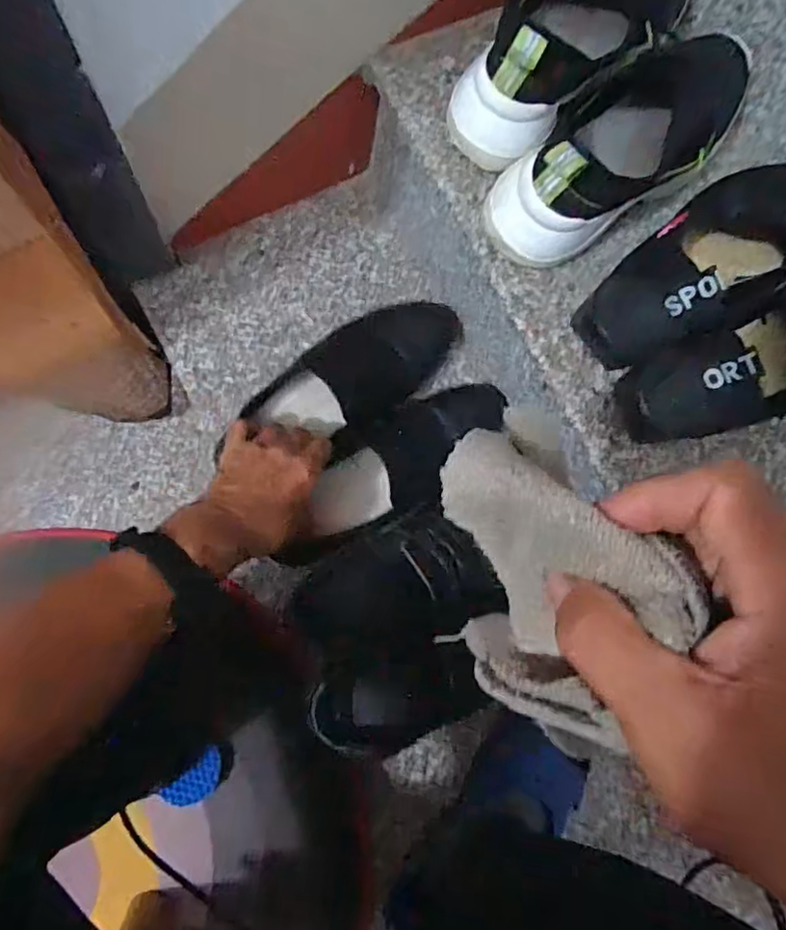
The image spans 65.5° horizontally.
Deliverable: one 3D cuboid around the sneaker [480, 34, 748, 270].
[{"bbox_3d":[0.188,-0.254,0.480,0.254,0.081,0.088,-36,88,-8],"label":"sneaker"}]

